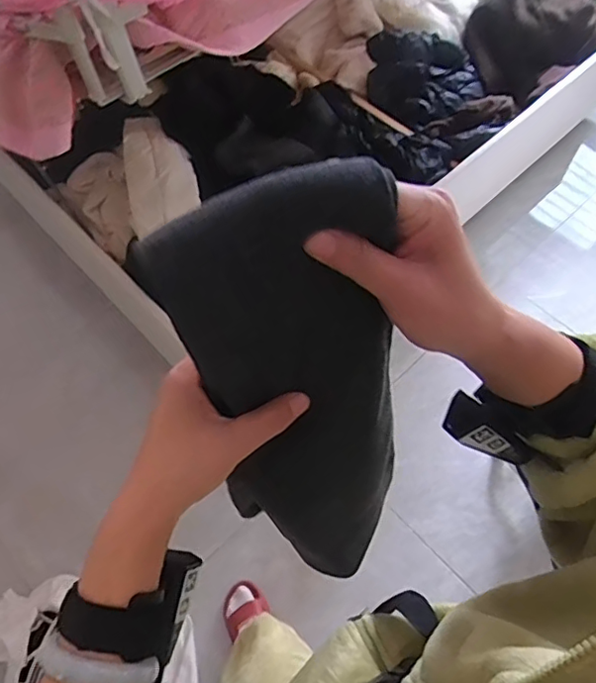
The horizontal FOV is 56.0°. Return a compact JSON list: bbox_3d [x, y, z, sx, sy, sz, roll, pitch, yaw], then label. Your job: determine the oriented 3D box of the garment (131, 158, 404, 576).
[{"bbox_3d":[0.011,0.067,0.393,0.118,0.403,0.033,-27,51,-13],"label":"garment"}]

